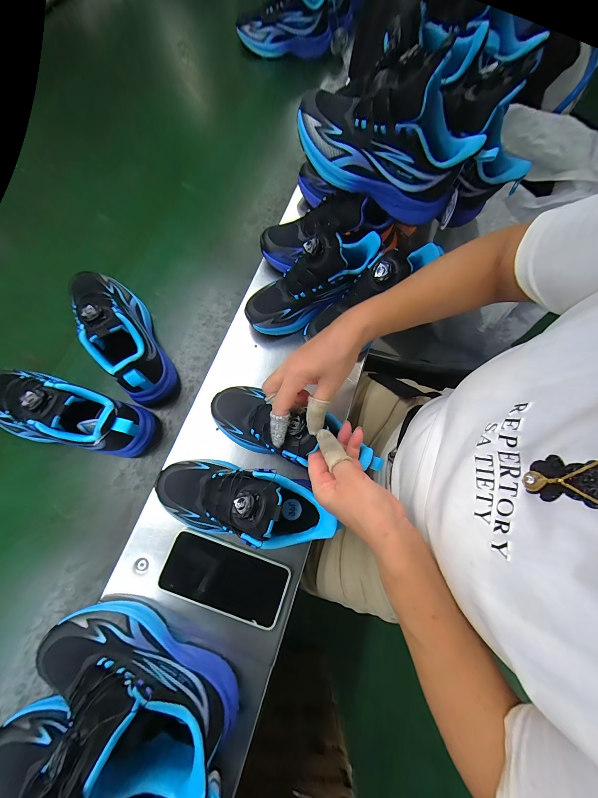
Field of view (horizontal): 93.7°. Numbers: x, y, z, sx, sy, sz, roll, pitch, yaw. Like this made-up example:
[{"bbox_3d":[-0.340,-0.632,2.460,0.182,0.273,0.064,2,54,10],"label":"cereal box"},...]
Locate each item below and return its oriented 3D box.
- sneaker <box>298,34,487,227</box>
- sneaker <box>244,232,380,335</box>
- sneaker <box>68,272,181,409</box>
[{"bbox_3d":[0.114,-0.350,0.353,0.217,0.146,0.110,24,79,6],"label":"sneaker"},{"bbox_3d":[0.015,-0.183,0.426,0.223,0.102,0.079,-33,78,13],"label":"sneaker"},{"bbox_3d":[-0.276,-0.109,0.430,0.075,0.128,0.240,-33,79,-6],"label":"sneaker"}]

